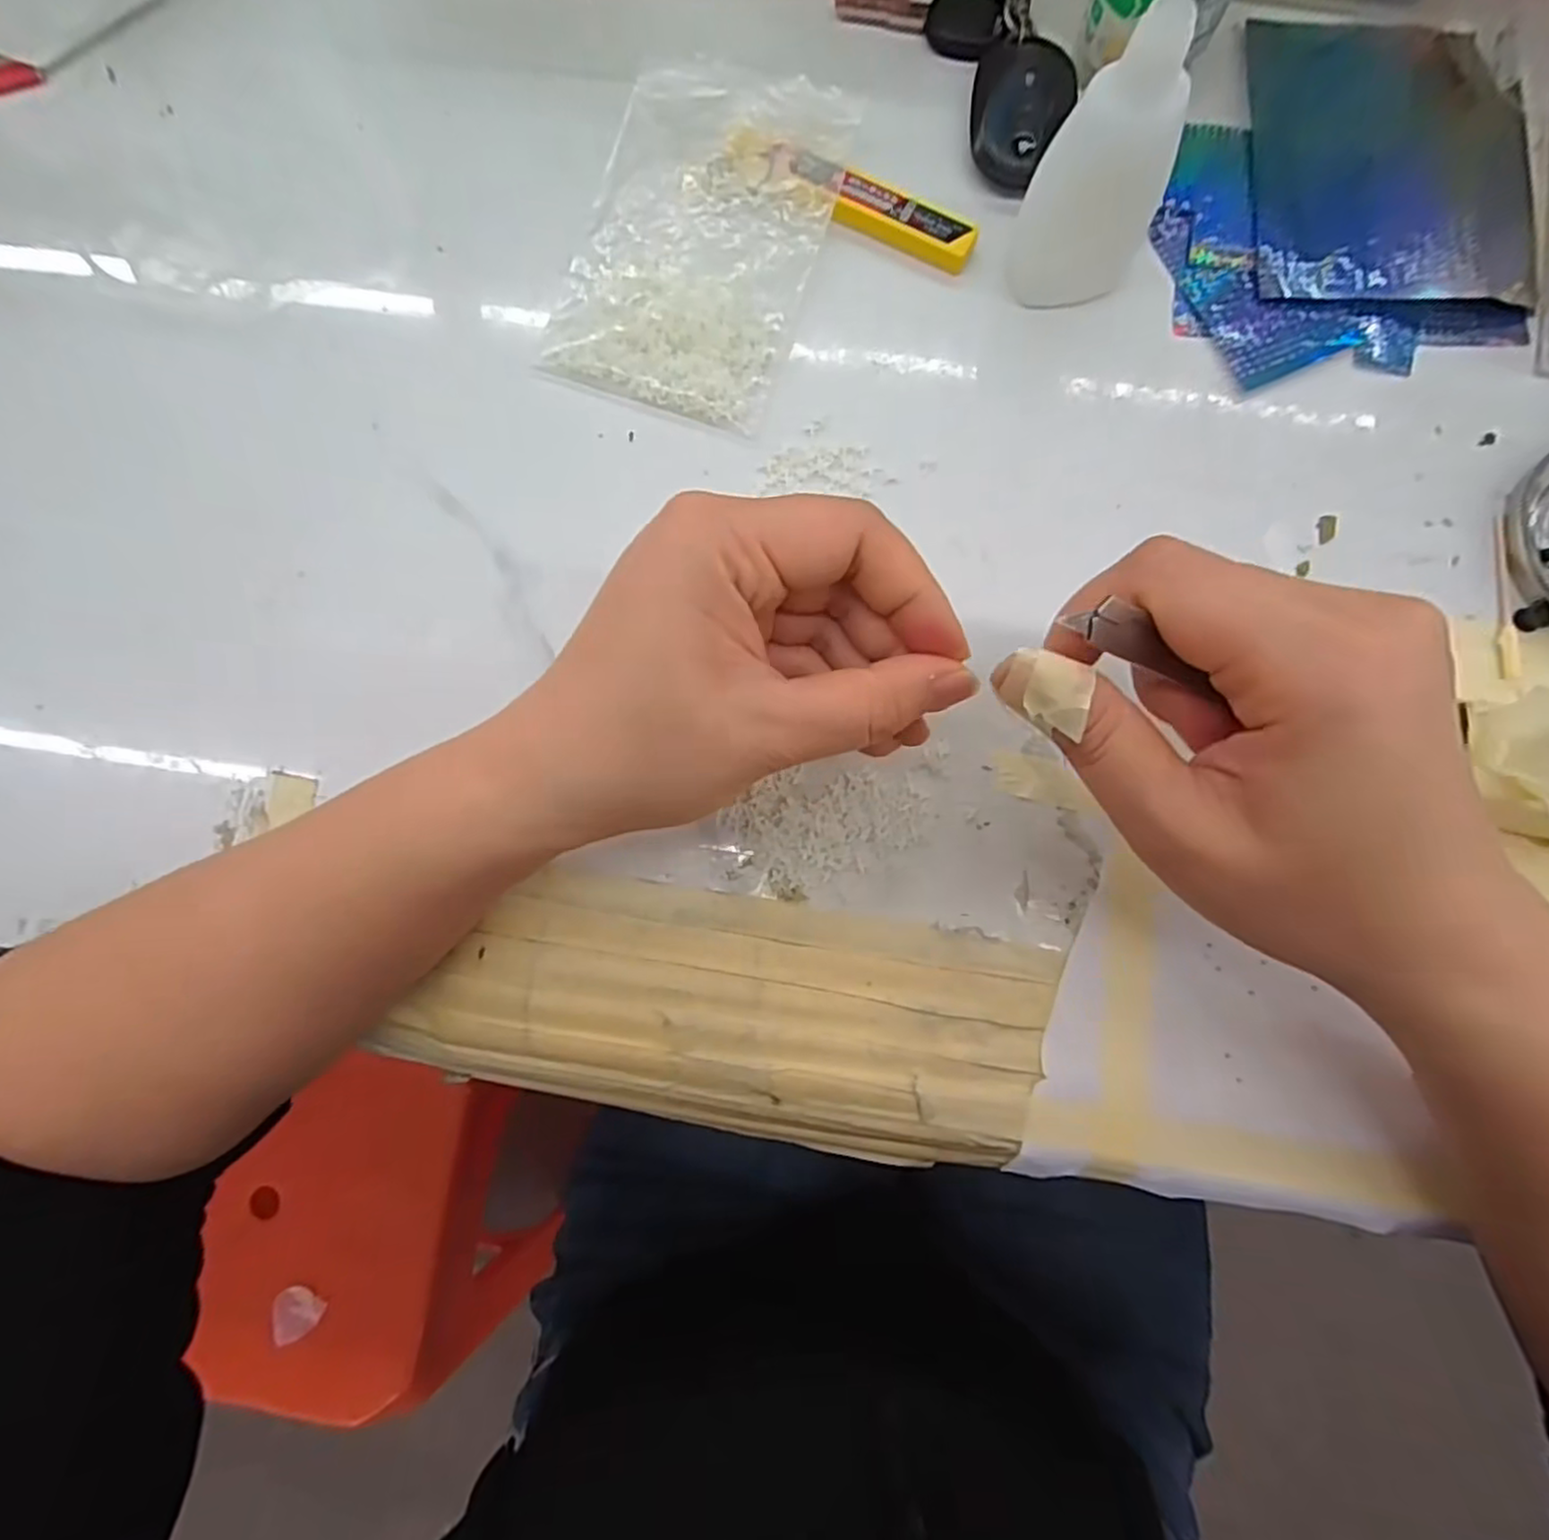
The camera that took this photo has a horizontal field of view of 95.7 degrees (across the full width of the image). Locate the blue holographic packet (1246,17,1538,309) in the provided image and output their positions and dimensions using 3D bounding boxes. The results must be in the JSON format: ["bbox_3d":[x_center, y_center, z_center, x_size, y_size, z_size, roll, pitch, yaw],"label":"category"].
[{"bbox_3d":[0.232,-0.233,0.263,0.103,0.005,0.126,3,82,2],"label":"blue holographic packet"}]

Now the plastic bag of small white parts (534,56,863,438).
[{"bbox_3d":[-0.029,-0.197,0.259,0.087,0.020,0.124,18,83,4],"label":"plastic bag of small white parts"}]

